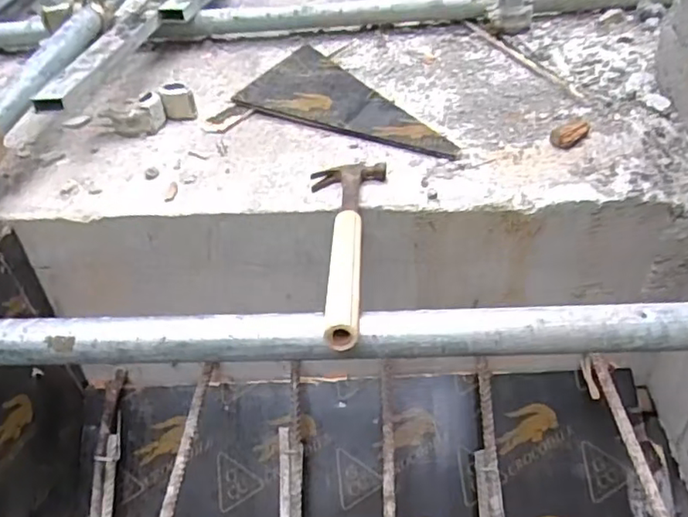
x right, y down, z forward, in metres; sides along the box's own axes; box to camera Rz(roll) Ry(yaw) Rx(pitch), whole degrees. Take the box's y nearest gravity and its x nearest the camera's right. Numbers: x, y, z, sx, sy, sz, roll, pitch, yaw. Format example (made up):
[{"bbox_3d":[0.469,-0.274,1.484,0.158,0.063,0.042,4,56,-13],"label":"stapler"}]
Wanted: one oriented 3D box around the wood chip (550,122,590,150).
[{"bbox_3d":[0.328,-0.181,0.887,0.057,0.019,0.032,-31,49,-26],"label":"wood chip"}]

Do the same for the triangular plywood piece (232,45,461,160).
[{"bbox_3d":[0.030,-0.267,1.007,0.385,0.020,0.203,19,47,24],"label":"triangular plywood piece"}]

